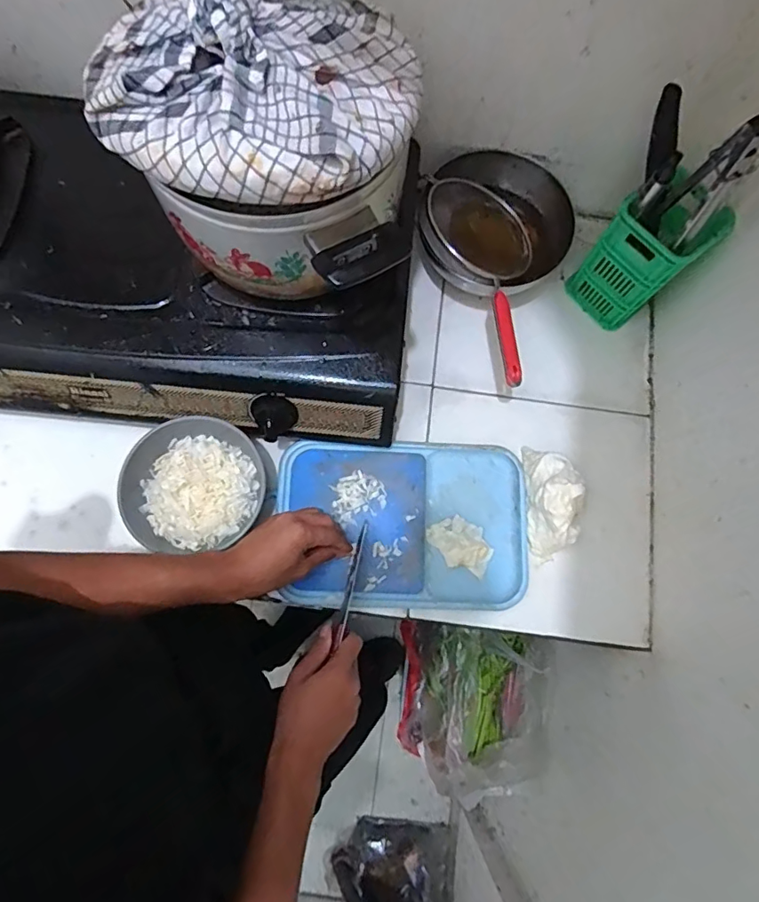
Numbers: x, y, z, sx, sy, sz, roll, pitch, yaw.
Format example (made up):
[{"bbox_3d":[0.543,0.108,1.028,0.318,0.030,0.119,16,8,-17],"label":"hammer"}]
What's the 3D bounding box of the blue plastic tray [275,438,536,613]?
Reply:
[{"bbox_3d":[0.033,0.091,0.630,0.293,0.029,0.200,1,77,-1],"label":"blue plastic tray"}]

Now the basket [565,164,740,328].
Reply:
[{"bbox_3d":[0.329,-0.242,0.642,0.092,0.178,0.090,-36,80,-9],"label":"basket"}]

